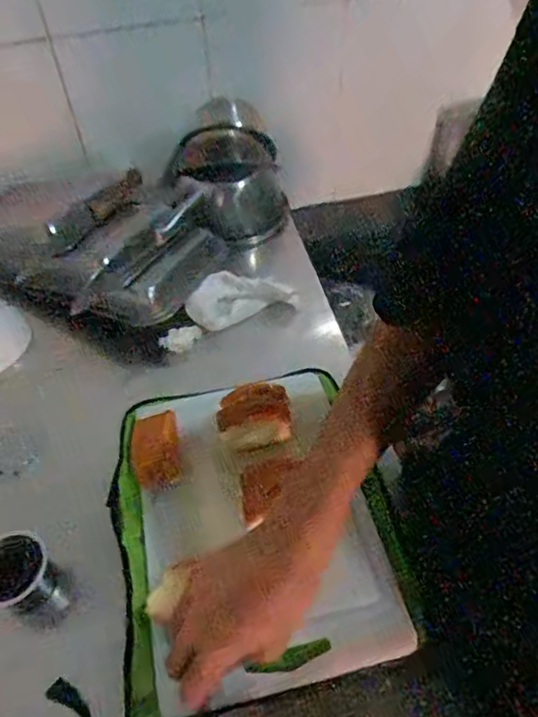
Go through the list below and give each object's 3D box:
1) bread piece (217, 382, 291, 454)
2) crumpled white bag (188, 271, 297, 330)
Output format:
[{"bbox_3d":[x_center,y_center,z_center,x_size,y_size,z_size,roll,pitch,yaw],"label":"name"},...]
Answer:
[{"bbox_3d":[-0.018,0.070,0.642,0.082,0.067,0.050,-7,49,-3],"label":"bread piece"},{"bbox_3d":[-0.040,-0.097,0.820,0.170,0.058,0.065,-15,49,-10],"label":"crumpled white bag"}]

